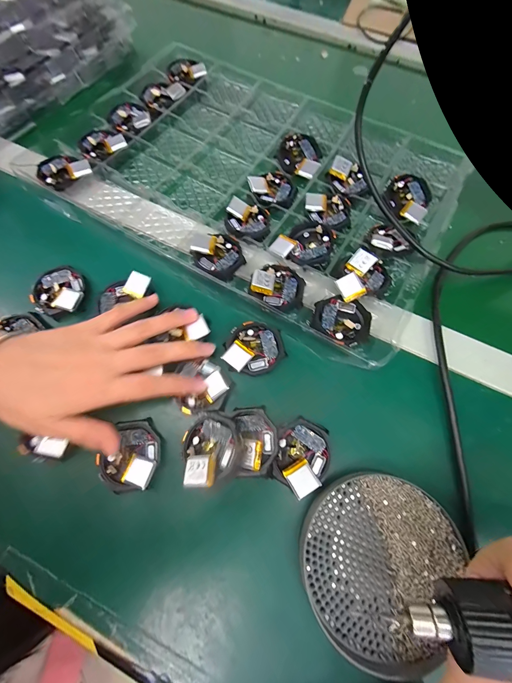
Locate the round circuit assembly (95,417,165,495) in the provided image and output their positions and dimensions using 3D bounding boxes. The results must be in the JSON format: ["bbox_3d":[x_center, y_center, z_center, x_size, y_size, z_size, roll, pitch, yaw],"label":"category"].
[{"bbox_3d":[-0.100,0.091,0.224,0.050,0.010,0.052,0,70,-1],"label":"round circuit assembly"}]

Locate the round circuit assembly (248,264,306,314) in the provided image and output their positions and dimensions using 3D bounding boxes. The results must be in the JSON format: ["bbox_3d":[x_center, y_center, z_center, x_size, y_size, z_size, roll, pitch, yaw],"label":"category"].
[{"bbox_3d":[0.023,-0.053,0.272,0.052,0.012,0.046,32,72,10],"label":"round circuit assembly"}]

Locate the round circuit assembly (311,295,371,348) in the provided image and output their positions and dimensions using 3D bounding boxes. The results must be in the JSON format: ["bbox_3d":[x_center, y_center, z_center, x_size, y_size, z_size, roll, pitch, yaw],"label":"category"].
[{"bbox_3d":[0.080,-0.020,0.260,0.052,0.017,0.047,18,71,5],"label":"round circuit assembly"}]

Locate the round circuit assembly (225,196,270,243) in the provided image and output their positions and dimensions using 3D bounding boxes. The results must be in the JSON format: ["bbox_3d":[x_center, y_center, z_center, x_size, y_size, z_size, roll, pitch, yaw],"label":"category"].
[{"bbox_3d":[-0.009,-0.130,0.301,0.045,0.015,0.052,-5,70,-3],"label":"round circuit assembly"}]

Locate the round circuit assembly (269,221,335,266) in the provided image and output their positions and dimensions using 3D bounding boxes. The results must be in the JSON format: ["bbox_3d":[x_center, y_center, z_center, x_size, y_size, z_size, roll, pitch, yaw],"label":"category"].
[{"bbox_3d":[0.051,-0.103,0.290,0.056,0.013,0.050,27,72,8],"label":"round circuit assembly"}]

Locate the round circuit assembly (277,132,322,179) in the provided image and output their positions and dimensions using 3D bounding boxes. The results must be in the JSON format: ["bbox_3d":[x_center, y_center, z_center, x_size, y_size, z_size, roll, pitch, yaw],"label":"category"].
[{"bbox_3d":[0.052,-0.223,0.335,0.051,0.015,0.060,9,70,2],"label":"round circuit assembly"}]

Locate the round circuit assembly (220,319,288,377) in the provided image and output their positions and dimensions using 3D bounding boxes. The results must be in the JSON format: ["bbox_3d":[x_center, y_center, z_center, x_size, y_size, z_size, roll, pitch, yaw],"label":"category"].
[{"bbox_3d":[-0.002,0.006,0.257,0.054,0.012,0.048,-12,71,-6],"label":"round circuit assembly"}]

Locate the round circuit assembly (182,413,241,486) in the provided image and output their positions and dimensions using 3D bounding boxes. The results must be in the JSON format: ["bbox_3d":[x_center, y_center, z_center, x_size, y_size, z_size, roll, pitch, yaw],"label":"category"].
[{"bbox_3d":[-0.036,0.085,0.223,0.045,0.018,0.049,0,70,-1],"label":"round circuit assembly"}]

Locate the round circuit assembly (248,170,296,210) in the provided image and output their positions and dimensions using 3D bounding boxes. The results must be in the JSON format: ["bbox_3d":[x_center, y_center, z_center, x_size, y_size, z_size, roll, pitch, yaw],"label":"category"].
[{"bbox_3d":[0.020,-0.172,0.324,0.047,0.013,0.050,0,70,-1],"label":"round circuit assembly"}]

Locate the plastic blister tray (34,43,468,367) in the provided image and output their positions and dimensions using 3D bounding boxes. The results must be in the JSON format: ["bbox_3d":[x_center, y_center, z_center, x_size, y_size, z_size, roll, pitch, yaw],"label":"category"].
[{"bbox_3d":[0.002,-0.193,0.322,0.435,0.019,0.288,29,72,9],"label":"plastic blister tray"}]

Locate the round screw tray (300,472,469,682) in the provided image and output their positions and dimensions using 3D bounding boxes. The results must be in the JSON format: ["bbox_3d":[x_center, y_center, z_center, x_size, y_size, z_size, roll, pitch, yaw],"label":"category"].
[{"bbox_3d":[0.086,0.157,0.198,0.102,0.013,0.112,0,70,-1],"label":"round screw tray"}]

